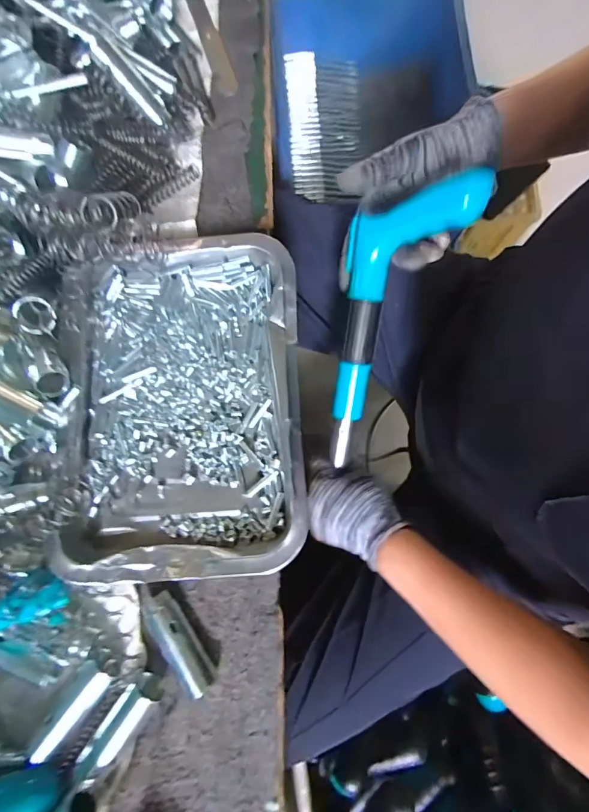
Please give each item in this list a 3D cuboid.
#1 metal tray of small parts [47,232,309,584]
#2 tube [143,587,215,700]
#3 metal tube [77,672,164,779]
[{"bbox_3d":[-0.085,-0.006,0.304,0.177,0.038,0.250,-5,78,0],"label":"metal tray of small parts"},{"bbox_3d":[-0.079,0.163,0.276,0.019,0.026,0.068,-35,80,-6],"label":"tube"},{"bbox_3d":[-0.119,0.216,0.267,0.021,0.023,0.065,38,81,8],"label":"metal tube"}]

